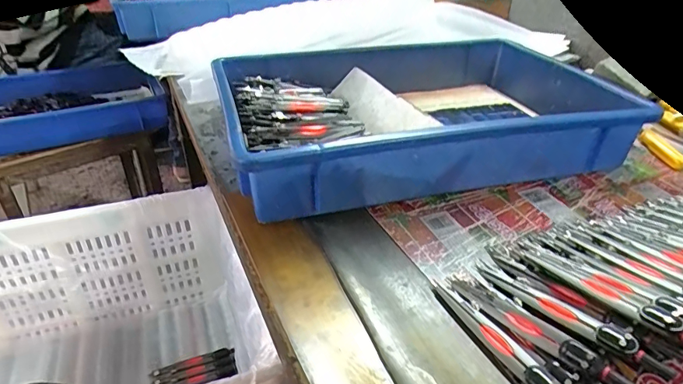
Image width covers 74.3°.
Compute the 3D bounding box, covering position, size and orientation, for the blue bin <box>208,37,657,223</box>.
[{"bbox_3d":[0.080,-0.094,0.517,0.407,0.080,0.272,-10,35,-15],"label":"blue bin"}]

